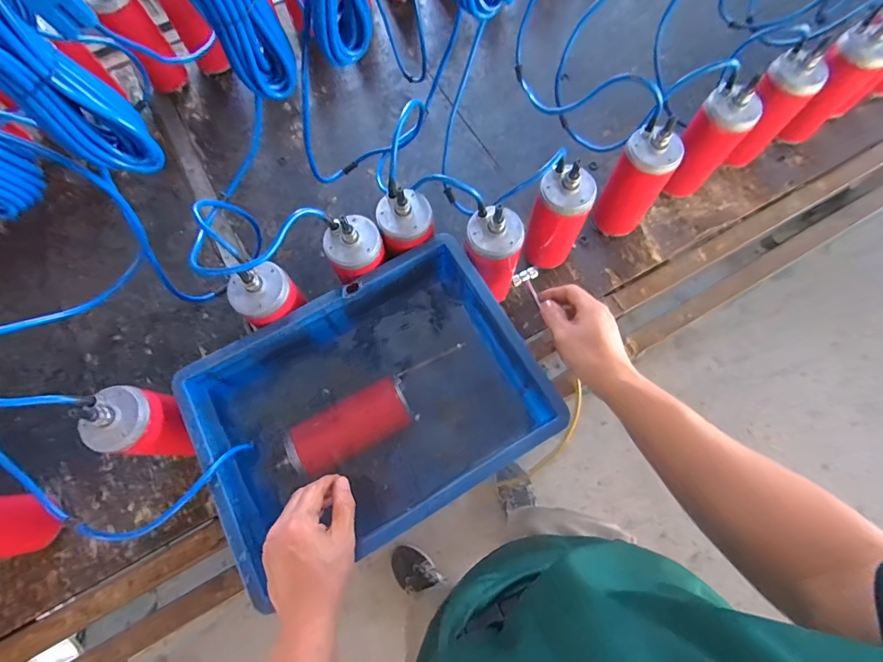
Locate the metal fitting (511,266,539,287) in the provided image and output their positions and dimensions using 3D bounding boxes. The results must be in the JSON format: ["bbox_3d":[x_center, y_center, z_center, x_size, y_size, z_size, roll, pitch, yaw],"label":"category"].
[{"bbox_3d":[0.138,-0.089,0.683,0.044,0.013,0.019,-28,74,6],"label":"metal fitting"}]

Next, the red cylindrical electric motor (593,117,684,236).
[{"bbox_3d":[0.296,-0.227,0.644,0.063,0.187,0.080,-39,75,-10],"label":"red cylindrical electric motor"}]

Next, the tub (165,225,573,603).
[{"bbox_3d":[-0.088,0.095,0.552,0.396,0.115,0.297,-29,74,-7],"label":"tub"}]

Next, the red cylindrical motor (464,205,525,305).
[{"bbox_3d":[0.075,-0.107,0.608,0.076,0.203,0.070,-1,72,2],"label":"red cylindrical motor"}]

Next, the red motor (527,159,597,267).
[{"bbox_3d":[0.176,-0.169,0.627,0.077,0.200,0.074,-1,72,2],"label":"red motor"}]

